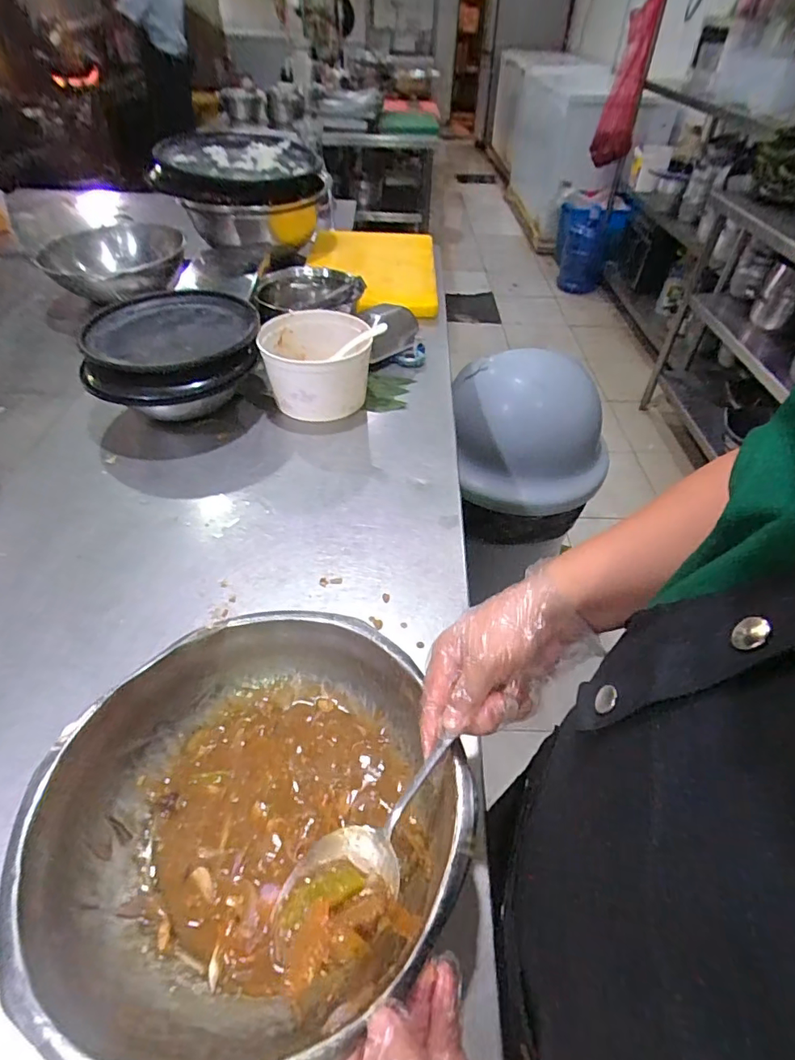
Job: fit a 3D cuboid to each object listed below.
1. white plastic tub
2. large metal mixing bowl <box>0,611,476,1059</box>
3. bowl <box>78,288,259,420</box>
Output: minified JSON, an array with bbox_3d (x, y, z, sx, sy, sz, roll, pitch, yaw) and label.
[{"bbox_3d":[-0.122,-0.256,0.802,0.160,0.107,0.191,-8,45,-6],"label":"white plastic tub"},{"bbox_3d":[-0.102,0.196,0.369,0.269,0.083,0.284,-2,43,2],"label":"large metal mixing bowl"},{"bbox_3d":[-0.336,-0.263,0.799,0.251,0.125,0.242,-2,43,2],"label":"bowl"}]

